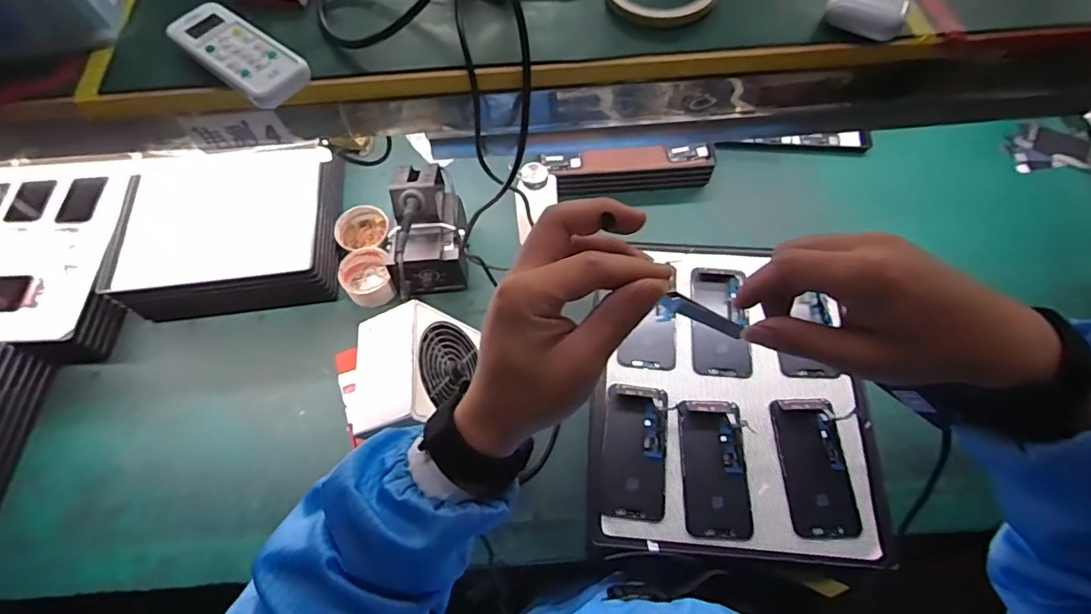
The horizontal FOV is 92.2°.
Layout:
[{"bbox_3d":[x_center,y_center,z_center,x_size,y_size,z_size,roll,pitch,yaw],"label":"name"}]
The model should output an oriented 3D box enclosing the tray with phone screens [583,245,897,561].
[{"bbox_3d":[0.212,0.095,0.621,0.300,0.027,0.363,3,64,3],"label":"tray with phone screens"}]

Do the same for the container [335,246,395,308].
[{"bbox_3d":[-0.288,-0.044,0.857,0.082,0.044,0.099,-15,65,-6],"label":"container"}]

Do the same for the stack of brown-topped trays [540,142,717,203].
[{"bbox_3d":[0.146,-0.240,0.923,0.292,0.068,0.066,-6,64,-1],"label":"stack of brown-topped trays"}]

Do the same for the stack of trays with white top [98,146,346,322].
[{"bbox_3d":[-0.504,-0.121,0.861,0.317,0.101,0.251,-7,64,-2],"label":"stack of trays with white top"}]

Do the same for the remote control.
[{"bbox_3d":[-0.240,-0.197,0.412,0.118,0.020,0.051,36,70,17],"label":"remote control"}]

